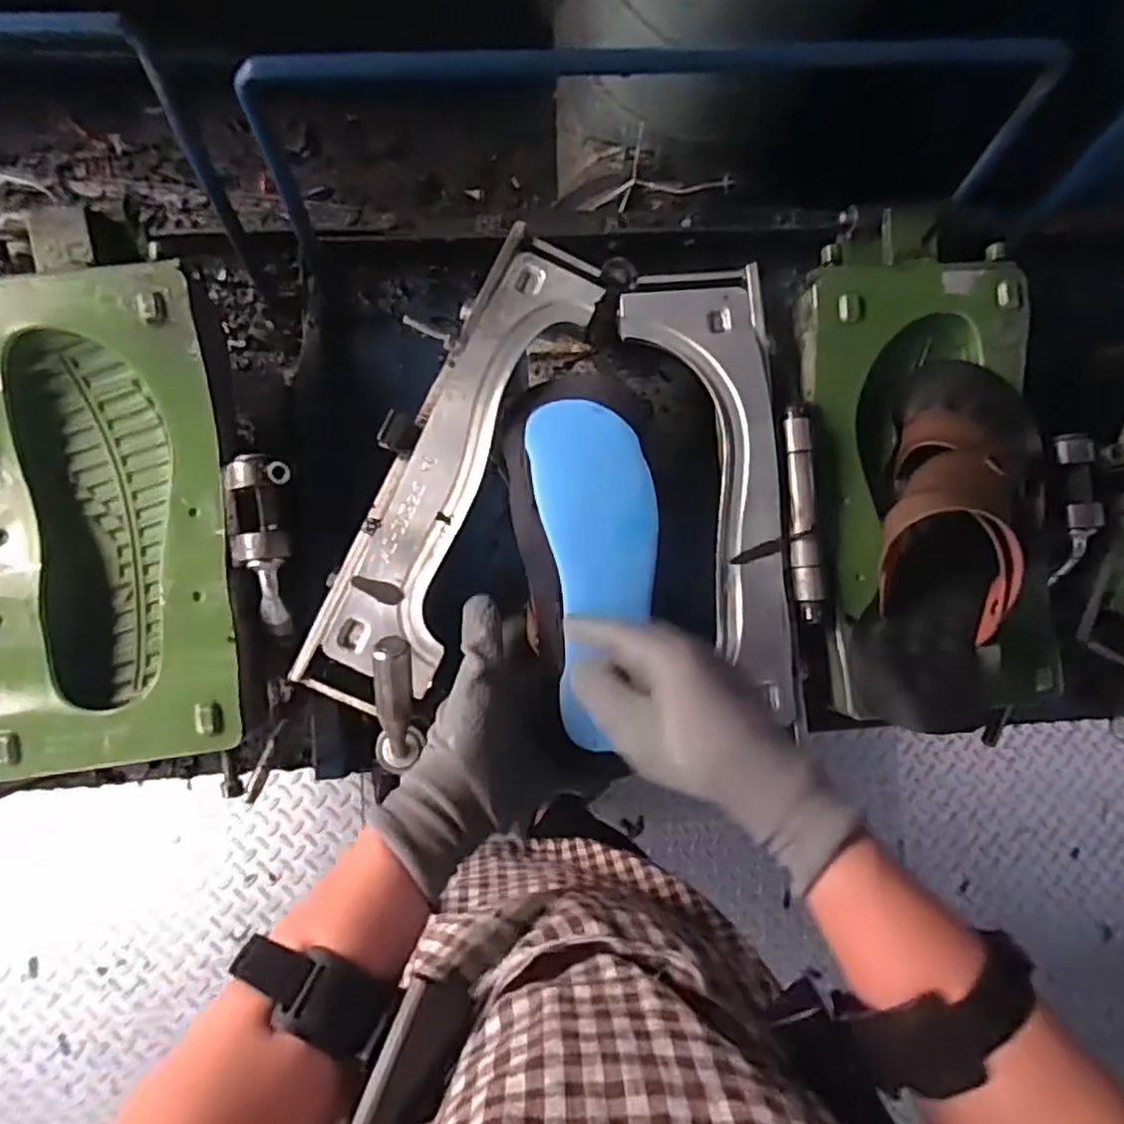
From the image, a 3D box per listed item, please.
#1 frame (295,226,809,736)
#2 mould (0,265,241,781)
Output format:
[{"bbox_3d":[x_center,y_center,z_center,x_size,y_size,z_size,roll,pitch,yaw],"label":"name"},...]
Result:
[{"bbox_3d":[0.011,-0.054,0.509,0.342,0.061,0.353,8,86,-5],"label":"frame"},{"bbox_3d":[-0.322,-0.029,0.487,0.165,0.051,0.331,-6,88,-6],"label":"mould"}]

